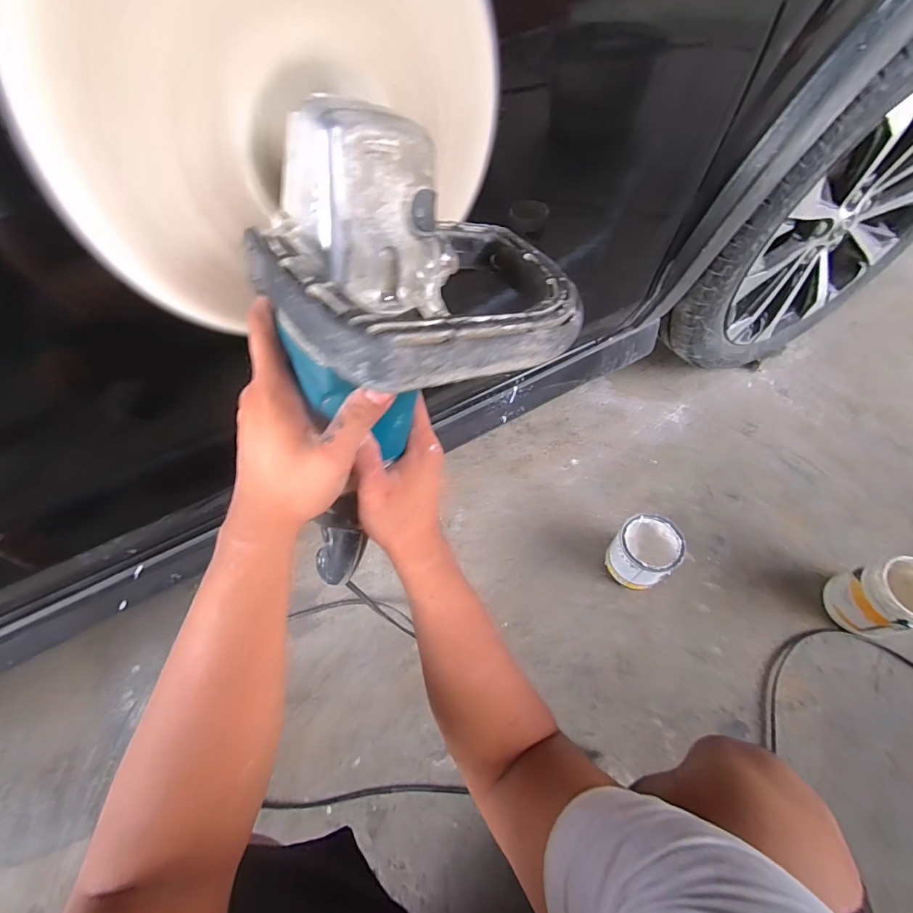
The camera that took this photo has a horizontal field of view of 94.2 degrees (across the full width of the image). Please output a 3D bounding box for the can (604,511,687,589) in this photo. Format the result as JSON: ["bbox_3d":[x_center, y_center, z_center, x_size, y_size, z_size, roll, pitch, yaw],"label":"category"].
[{"bbox_3d":[0.312,0.161,0.716,0.092,0.113,0.095,-3,60,6],"label":"can"}]

